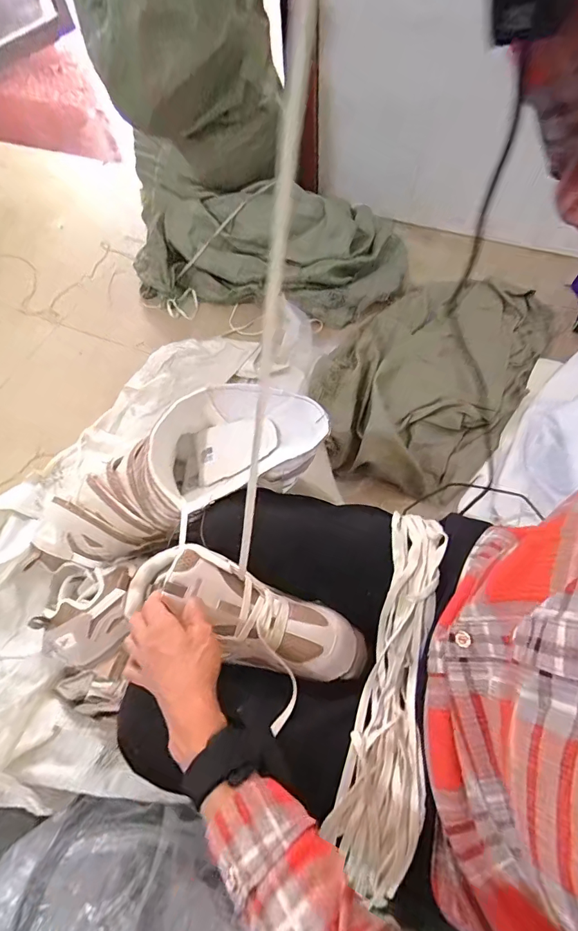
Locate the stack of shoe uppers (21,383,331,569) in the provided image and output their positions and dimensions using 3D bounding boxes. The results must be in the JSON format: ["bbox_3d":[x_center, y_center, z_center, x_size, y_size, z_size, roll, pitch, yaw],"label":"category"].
[{"bbox_3d":[-0.151,0.011,0.576,0.400,0.123,0.155,-21,64,-8],"label":"stack of shoe uppers"}]

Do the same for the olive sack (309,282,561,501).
[{"bbox_3d":[0.329,-0.245,0.964,0.408,0.080,0.679,31,68,17],"label":"olive sack"}]

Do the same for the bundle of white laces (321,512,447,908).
[{"bbox_3d":[0.111,0.198,0.413,0.068,0.044,0.327,15,65,11],"label":"bundle of white laces"}]

